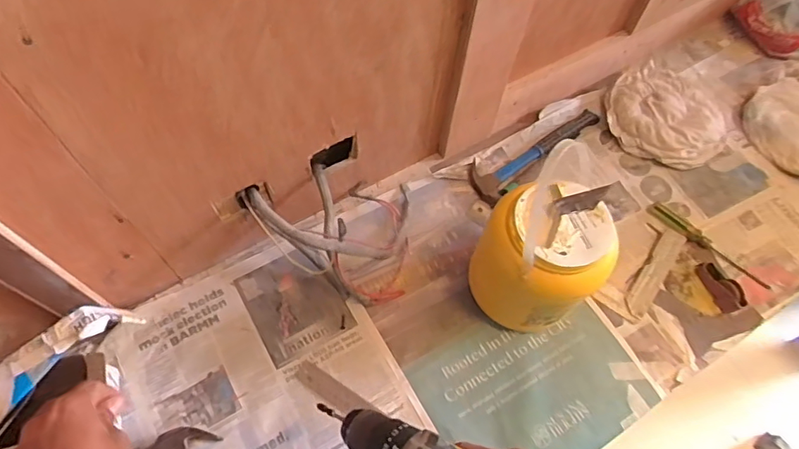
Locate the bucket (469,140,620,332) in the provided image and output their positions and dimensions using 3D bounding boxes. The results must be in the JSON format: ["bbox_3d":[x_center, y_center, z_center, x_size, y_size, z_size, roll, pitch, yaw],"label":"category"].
[{"bbox_3d":[0.182,0.031,0.645,0.142,0.286,0.143,1,62,-2],"label":"bucket"}]

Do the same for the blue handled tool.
[{"bbox_3d":[0.236,-0.127,0.901,0.264,0.047,0.084,-33,67,-3],"label":"blue handled tool"}]

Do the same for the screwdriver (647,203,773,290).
[{"bbox_3d":[0.476,0.032,0.803,0.198,0.018,0.030,40,67,17],"label":"screwdriver"}]

